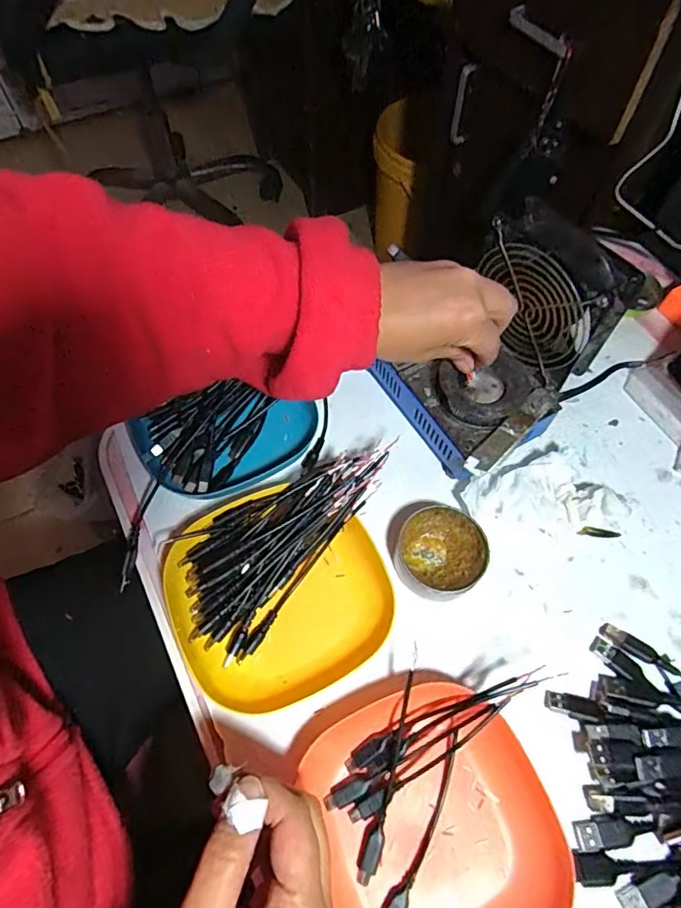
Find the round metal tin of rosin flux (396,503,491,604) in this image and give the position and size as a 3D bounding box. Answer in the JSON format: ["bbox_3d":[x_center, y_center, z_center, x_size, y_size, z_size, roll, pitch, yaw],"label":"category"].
[{"bbox_3d":[0.073,0.071,0.380,0.062,0.023,0.061,0,60,0],"label":"round metal tin of rosin flux"}]

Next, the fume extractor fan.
[{"bbox_3d":[0.171,-0.130,0.443,0.051,0.124,0.117,-36,66,-19],"label":"fume extractor fan"}]

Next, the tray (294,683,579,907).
[{"bbox_3d":[0.054,0.211,0.297,0.131,0.025,0.137,-15,61,-9],"label":"tray"}]

